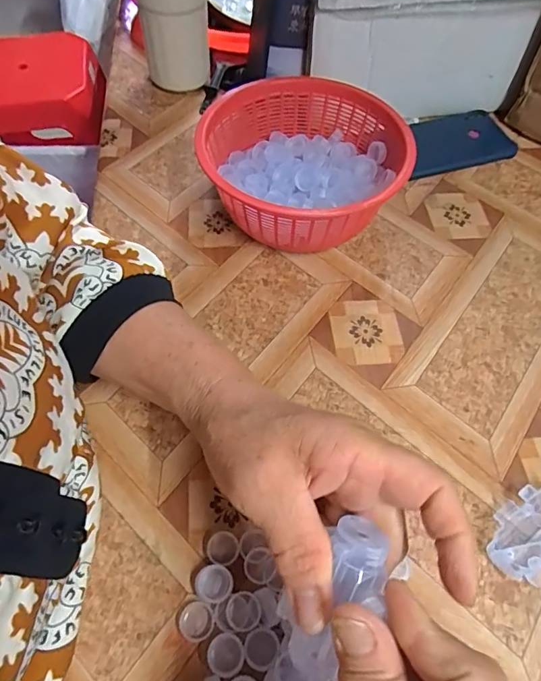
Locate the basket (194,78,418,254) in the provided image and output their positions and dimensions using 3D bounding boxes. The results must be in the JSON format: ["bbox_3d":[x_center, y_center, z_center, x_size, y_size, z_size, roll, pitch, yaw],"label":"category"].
[{"bbox_3d":[0.029,-0.155,0.431,0.176,0.081,0.176,0,59,-1],"label":"basket"}]

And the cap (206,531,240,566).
[{"bbox_3d":[-0.030,0.134,0.297,0.020,0.006,0.019,0,59,-1],"label":"cap"}]

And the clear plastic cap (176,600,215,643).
[{"bbox_3d":[-0.045,0.166,0.274,0.023,0.011,0.020,17,60,9],"label":"clear plastic cap"}]

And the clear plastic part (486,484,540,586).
[{"bbox_3d":[0.171,0.124,0.304,0.068,0.013,0.040,-39,67,-22],"label":"clear plastic part"}]

